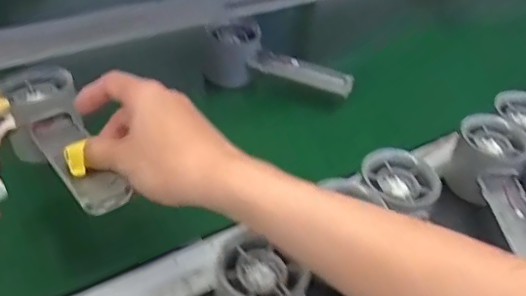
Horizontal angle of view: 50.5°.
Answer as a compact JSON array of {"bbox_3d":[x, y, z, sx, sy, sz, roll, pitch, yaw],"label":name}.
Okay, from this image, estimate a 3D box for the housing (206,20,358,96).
[{"bbox_3d":[0.017,-0.080,0.587,0.153,0.071,0.059,12,39,5],"label":"housing"}]

